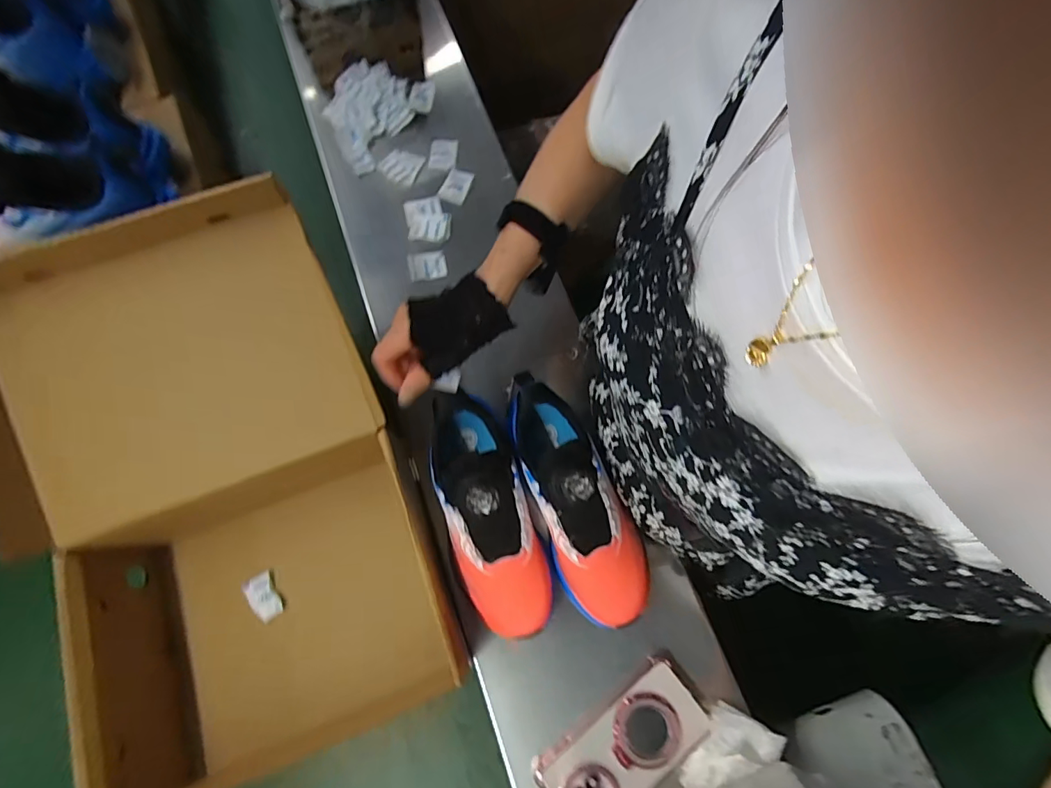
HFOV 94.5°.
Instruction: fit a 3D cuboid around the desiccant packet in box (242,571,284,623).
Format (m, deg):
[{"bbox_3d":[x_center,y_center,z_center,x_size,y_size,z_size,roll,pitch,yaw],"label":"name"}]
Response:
[{"bbox_3d":[-0.283,0.220,0.527,0.030,0.011,0.048,-31,75,-8],"label":"desiccant packet in box"}]

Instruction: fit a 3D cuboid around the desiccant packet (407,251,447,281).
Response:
[{"bbox_3d":[-0.124,-0.163,0.614,0.046,0.013,0.034,-13,73,-3],"label":"desiccant packet"}]

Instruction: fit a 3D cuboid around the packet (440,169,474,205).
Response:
[{"bbox_3d":[-0.091,-0.277,0.647,0.035,0.013,0.045,23,74,8],"label":"packet"}]

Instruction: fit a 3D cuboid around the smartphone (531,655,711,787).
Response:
[{"bbox_3d":[0.092,0.331,0.457,0.163,0.014,0.078,-38,69,-10],"label":"smartphone"}]

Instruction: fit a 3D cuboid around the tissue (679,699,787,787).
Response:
[{"bbox_3d":[0.190,0.328,0.455,0.102,0.020,0.056,-17,73,-4],"label":"tissue"}]

